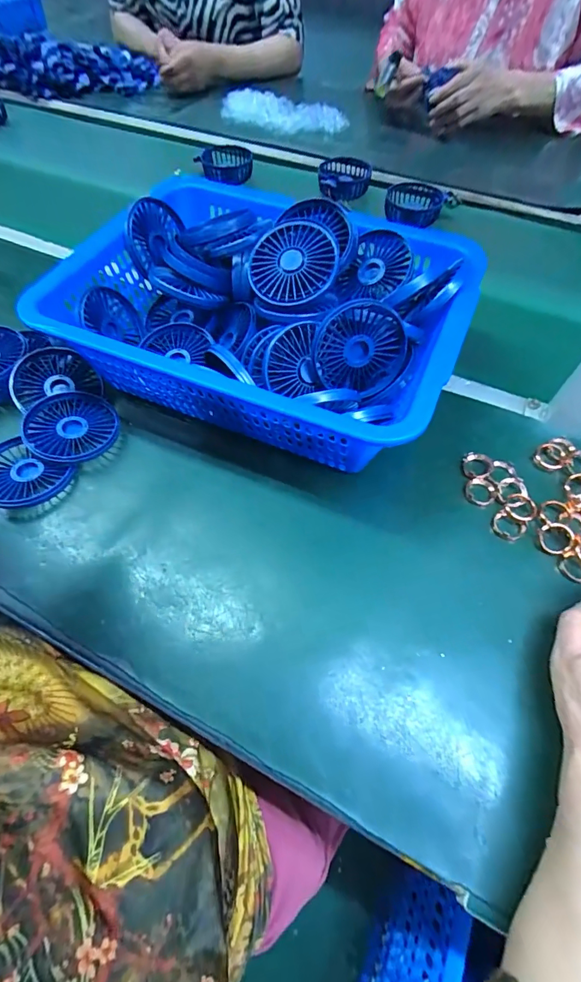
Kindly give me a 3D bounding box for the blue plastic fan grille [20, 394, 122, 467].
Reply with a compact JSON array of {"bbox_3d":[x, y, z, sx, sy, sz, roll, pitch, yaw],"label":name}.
[{"bbox_3d":[-0.223,-0.066,0.419,0.085,0.016,0.083,6,66,-13],"label":"blue plastic fan grille"}]

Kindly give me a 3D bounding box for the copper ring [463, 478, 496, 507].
[{"bbox_3d":[0.185,0.001,0.403,0.028,0.004,0.028,-6,72,17],"label":"copper ring"}]

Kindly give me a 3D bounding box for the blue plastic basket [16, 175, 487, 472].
[{"bbox_3d":[-0.025,-0.175,0.443,0.373,0.127,0.288,20,60,10],"label":"blue plastic basket"}]

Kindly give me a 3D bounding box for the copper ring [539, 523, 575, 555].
[{"bbox_3d":[0.239,0.043,0.372,0.027,0.007,0.028,0,91,18],"label":"copper ring"}]

